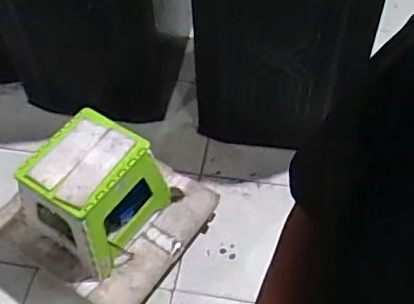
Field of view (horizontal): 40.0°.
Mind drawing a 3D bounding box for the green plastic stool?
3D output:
[{"bbox_3d":[-0.287,0.094,1.506,0.273,0.265,0.311,33,60,24],"label":"green plastic stool"}]

